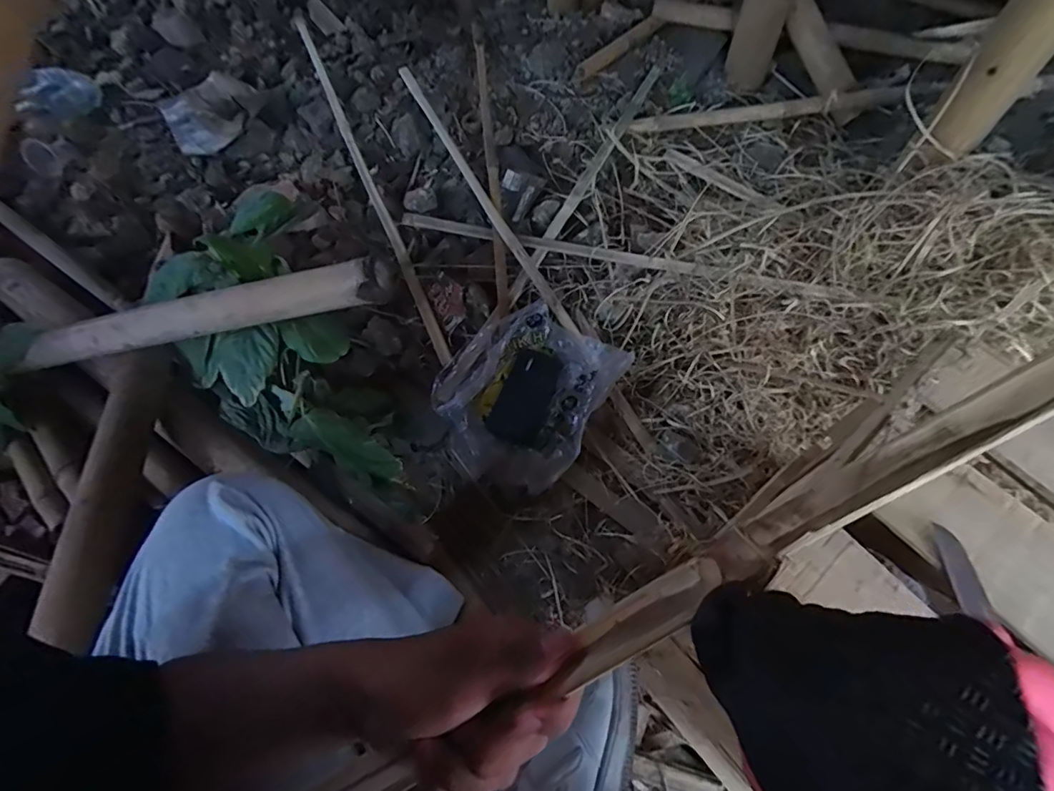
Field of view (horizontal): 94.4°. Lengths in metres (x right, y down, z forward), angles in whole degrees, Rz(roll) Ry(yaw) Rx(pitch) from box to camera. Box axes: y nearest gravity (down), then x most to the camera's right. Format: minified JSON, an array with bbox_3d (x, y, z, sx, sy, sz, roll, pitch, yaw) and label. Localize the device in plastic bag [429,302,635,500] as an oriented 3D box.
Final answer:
[{"bbox_3d":[-0.010,-0.009,0.785,0.250,0.072,0.289,28,67,15],"label":"device in plastic bag"}]

